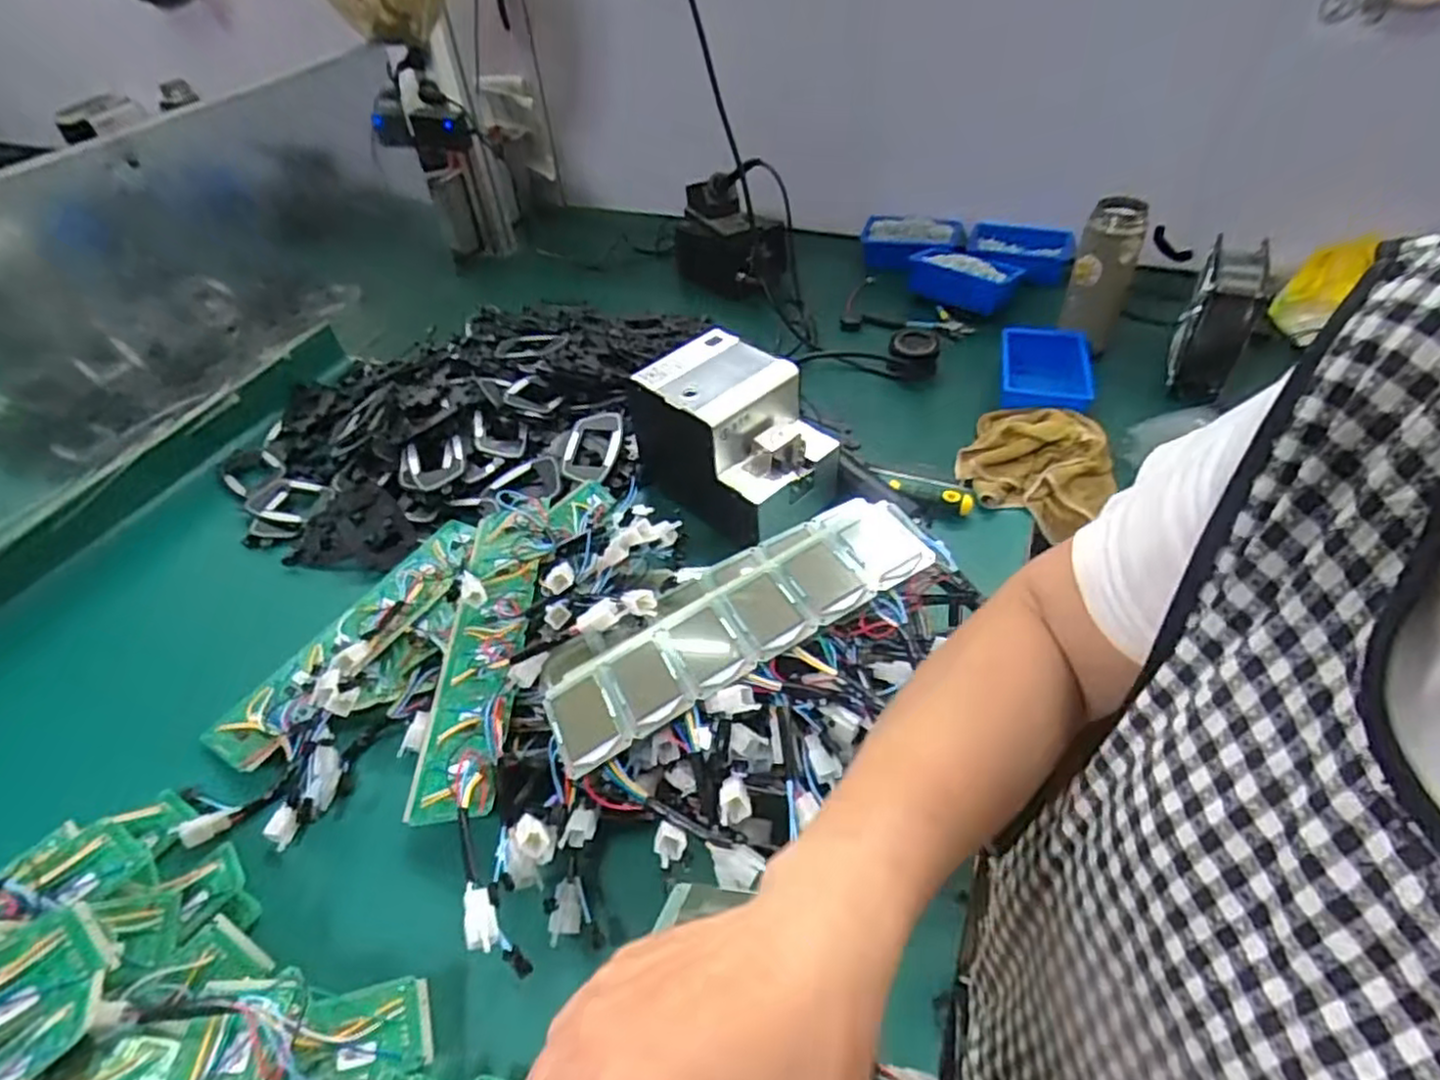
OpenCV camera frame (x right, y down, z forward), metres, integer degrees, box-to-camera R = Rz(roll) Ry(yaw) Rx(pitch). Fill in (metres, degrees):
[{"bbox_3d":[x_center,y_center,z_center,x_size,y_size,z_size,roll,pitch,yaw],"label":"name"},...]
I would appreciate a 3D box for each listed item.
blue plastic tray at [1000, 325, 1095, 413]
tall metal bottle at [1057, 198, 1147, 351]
[{"bbox_3d":[0.389,-0.206,0.869,0.099,0.032,0.152,9,47,13],"label":"blue plastic tray"},{"bbox_3d":[0.475,-0.321,0.911,0.070,0.186,0.064,18,50,21],"label":"tall metal bottle"}]

